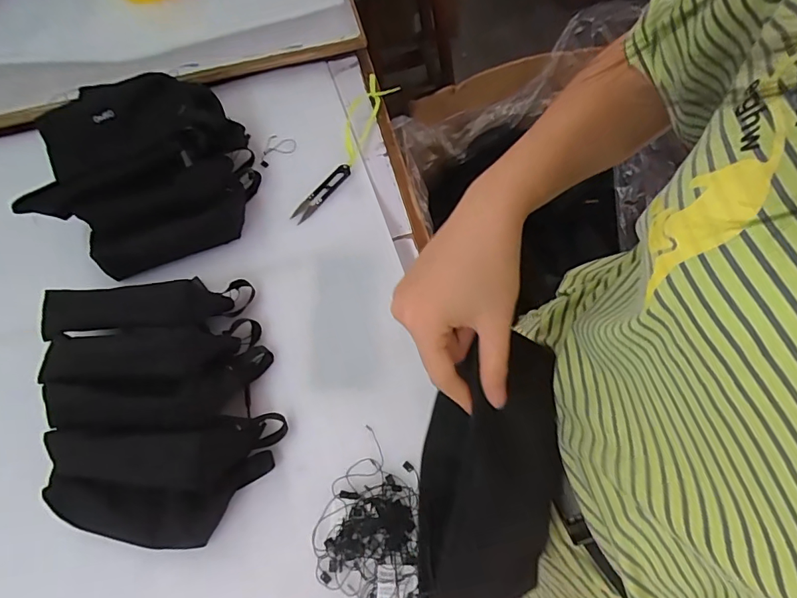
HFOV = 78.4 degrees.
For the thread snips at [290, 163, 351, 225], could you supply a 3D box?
[{"bbox_3d":[-0.101,-0.141,0.641,0.023,0.008,0.106,34,71,17],"label":"thread snips"}]

